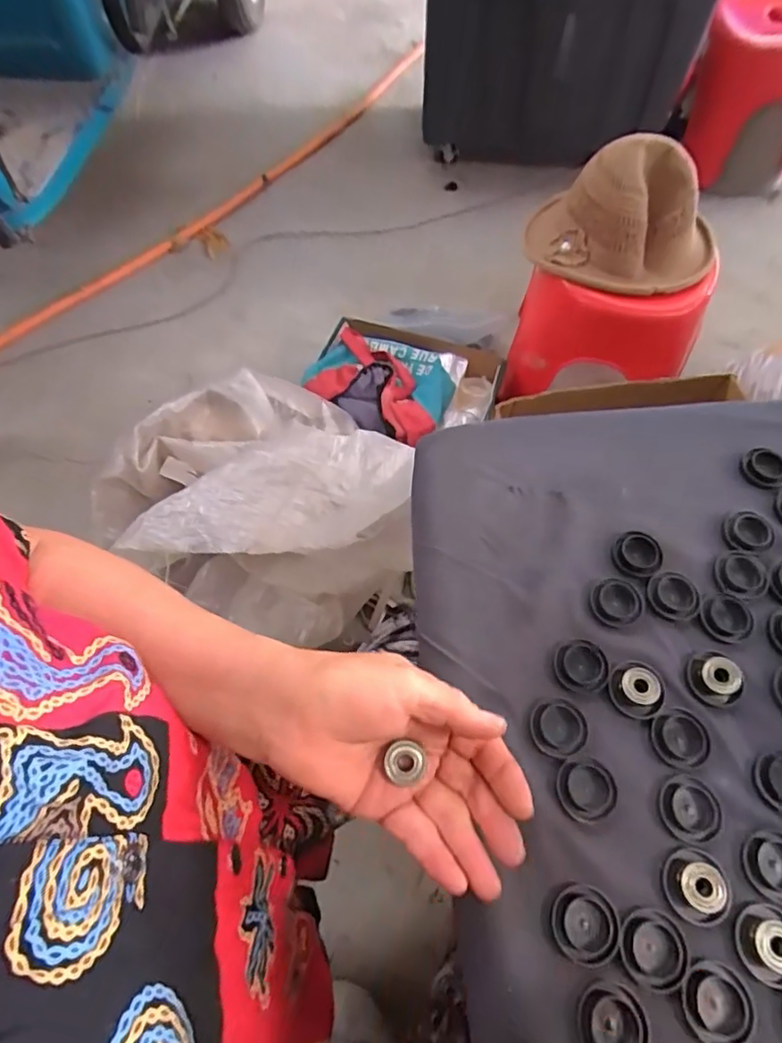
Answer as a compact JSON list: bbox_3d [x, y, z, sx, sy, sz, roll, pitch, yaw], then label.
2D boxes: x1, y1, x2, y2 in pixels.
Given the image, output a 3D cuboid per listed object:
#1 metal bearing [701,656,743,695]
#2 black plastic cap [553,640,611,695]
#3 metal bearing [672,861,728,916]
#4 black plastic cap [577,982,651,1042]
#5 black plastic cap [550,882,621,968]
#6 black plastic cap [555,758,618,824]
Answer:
[{"bbox_3d":[0.199,0.094,0.350,0.022,0.011,0.022,0,61,-1],"label":"metal bearing"},{"bbox_3d":[0.117,0.089,0.356,0.032,0.004,0.032,0,61,-1],"label":"black plastic cap"},{"bbox_3d":[0.161,0.189,0.300,0.023,0.012,0.022,0,61,-1],"label":"metal bearing"},{"bbox_3d":[0.106,0.240,0.275,0.031,0.004,0.032,0,61,-1],"label":"black plastic cap"},{"bbox_3d":[0.099,0.205,0.294,0.032,0.004,0.034,0,61,-1],"label":"black plastic cap"},{"bbox_3d":[0.109,0.150,0.323,0.031,0.009,0.032,0,61,-1],"label":"black plastic cap"}]

